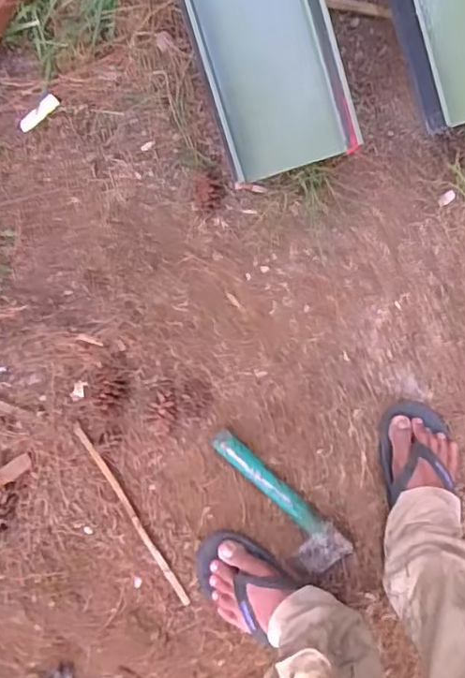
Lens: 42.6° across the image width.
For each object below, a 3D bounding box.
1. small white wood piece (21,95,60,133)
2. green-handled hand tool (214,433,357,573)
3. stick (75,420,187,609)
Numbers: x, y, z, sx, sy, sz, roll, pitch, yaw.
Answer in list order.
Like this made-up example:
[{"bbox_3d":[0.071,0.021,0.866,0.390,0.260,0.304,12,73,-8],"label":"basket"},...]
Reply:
[{"bbox_3d":[-0.261,-0.303,0.804,0.063,0.006,0.018,-42,97,3],"label":"small white wood piece"},{"bbox_3d":[0.063,0.238,0.878,0.068,0.032,0.258,-45,97,4],"label":"green-handled hand tool"},{"bbox_3d":[-0.150,0.263,0.882,0.014,0.015,0.312,-31,97,2],"label":"stick"}]

